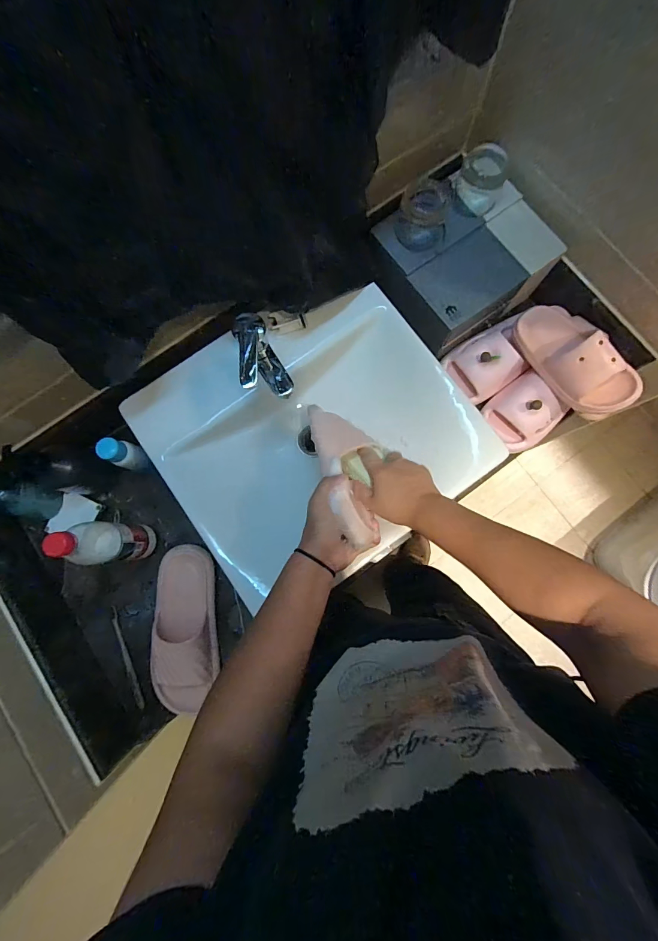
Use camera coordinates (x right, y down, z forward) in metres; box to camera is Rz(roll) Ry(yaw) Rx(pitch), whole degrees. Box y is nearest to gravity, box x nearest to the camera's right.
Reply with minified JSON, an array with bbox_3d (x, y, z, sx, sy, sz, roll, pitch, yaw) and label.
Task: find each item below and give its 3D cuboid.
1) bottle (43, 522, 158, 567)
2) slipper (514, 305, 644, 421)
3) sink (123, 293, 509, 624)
[{"bbox_3d":[-0.336,0.108,0.555,0.057,0.212,0.060,0,81,1],"label":"bottle"},{"bbox_3d":[0.390,-0.180,0.597,0.093,0.075,0.215,-42,70,28],"label":"slipper"},{"bbox_3d":[-0.030,-0.060,0.637,0.464,0.131,0.396,-33,82,-4],"label":"sink"}]

